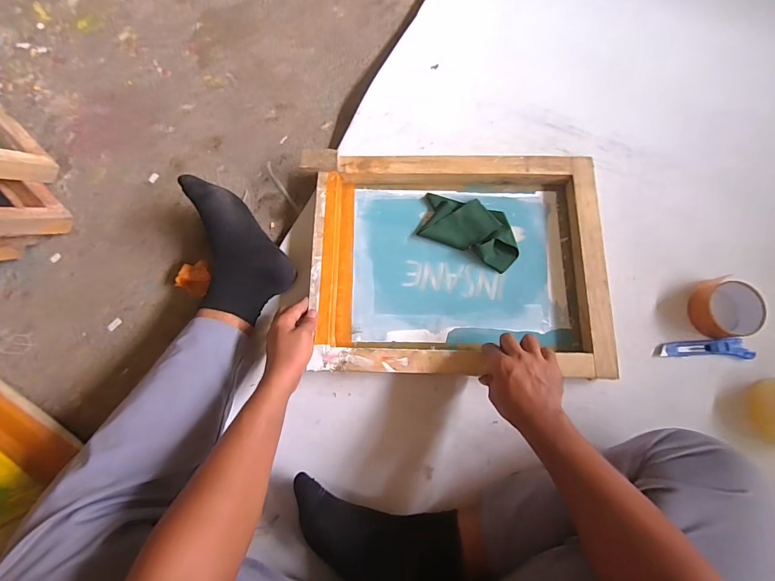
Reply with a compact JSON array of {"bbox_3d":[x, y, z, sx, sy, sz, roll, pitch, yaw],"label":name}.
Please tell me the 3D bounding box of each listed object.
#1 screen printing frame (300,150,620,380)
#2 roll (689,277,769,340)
[{"bbox_3d":[0.107,-0.050,0.645,0.467,0.059,0.366,1,79,5],"label":"screen printing frame"},{"bbox_3d":[0.510,0.028,0.594,0.078,0.048,0.088,0,77,3],"label":"roll"}]

